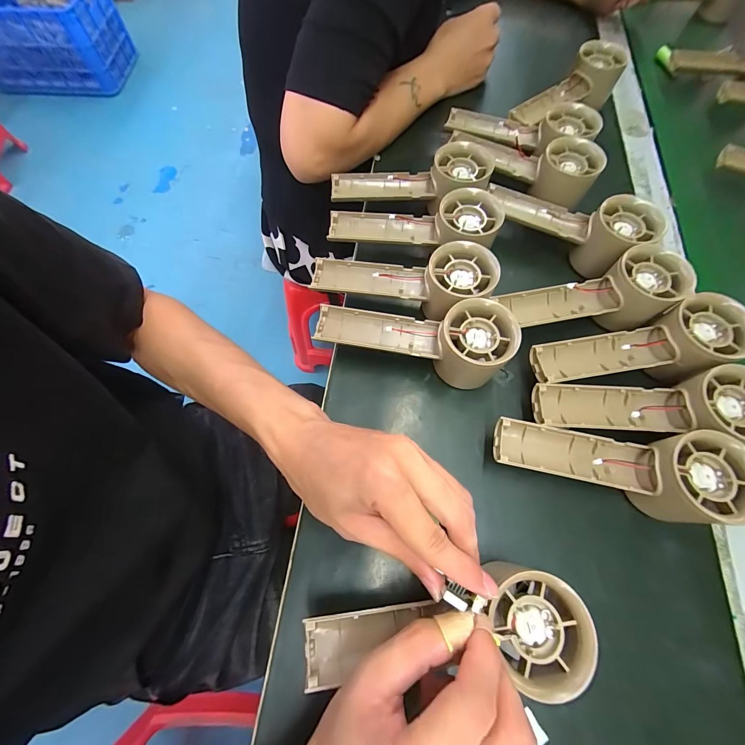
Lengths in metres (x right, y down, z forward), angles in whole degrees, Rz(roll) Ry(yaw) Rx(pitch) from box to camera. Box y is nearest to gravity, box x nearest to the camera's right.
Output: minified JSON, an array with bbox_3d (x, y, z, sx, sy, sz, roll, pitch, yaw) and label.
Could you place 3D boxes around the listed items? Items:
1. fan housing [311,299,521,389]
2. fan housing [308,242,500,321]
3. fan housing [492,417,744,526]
[{"bbox_3d":[0.033,-0.026,0.280,0.156,0.055,0.056,8,69,14],"label":"fan housing"},{"bbox_3d":[0.024,-0.080,0.293,0.160,0.034,0.058,5,69,13],"label":"fan housing"},{"bbox_3d":[0.166,0.067,0.231,0.154,0.059,0.057,6,68,2],"label":"fan housing"}]

